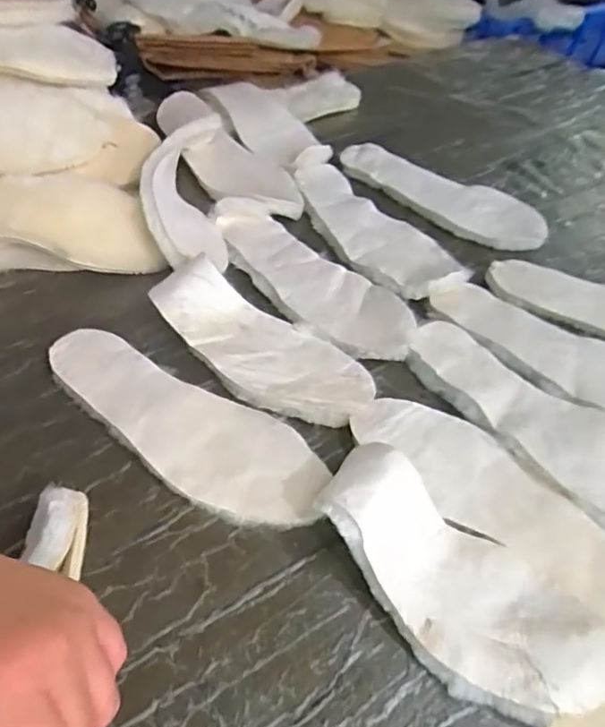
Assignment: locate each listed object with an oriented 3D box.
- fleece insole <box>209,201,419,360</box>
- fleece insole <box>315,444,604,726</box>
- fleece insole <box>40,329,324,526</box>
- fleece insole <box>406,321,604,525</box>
[{"bbox_3d":[0.000,-0.094,0.609,0.273,0.018,0.098,36,55,24],"label":"fleece insole"},{"bbox_3d":[0.105,0.137,0.393,0.101,0.045,0.221,-32,58,-29],"label":"fleece insole"},{"bbox_3d":[-0.104,0.047,0.480,0.263,0.009,0.091,24,51,16],"label":"fleece insole"},{"bbox_3d":[0.206,0.053,0.497,0.274,0.014,0.096,35,54,24],"label":"fleece insole"}]

